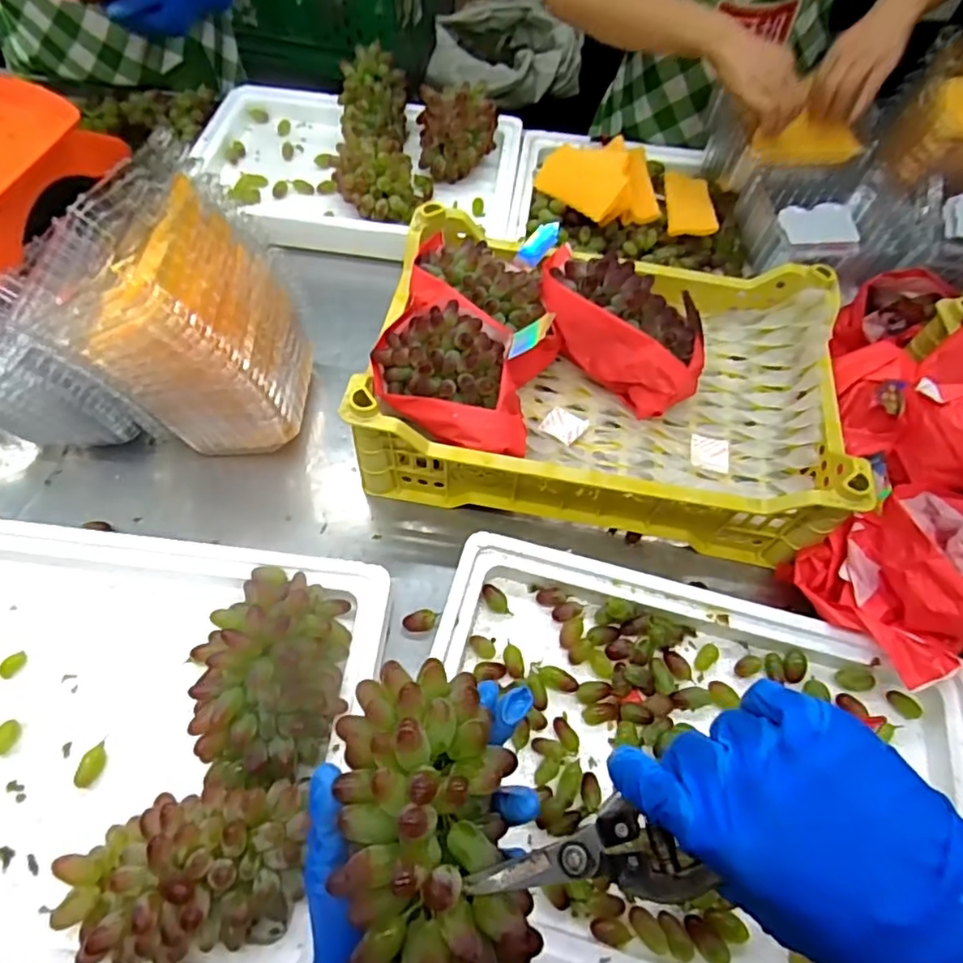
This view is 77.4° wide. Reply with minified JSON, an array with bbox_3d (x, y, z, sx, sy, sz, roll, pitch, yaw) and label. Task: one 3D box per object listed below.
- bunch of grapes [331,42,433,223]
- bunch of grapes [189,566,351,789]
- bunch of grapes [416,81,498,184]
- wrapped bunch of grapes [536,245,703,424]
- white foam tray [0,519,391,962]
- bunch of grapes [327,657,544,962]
[{"bbox_3d":[-0.142,-0.475,0.840,0.132,0.093,0.261,-3,62,-4],"label":"bunch of grapes"},{"bbox_3d":[-0.163,0.144,0.472,0.111,0.082,0.168,-6,59,-7],"label":"bunch of grapes"},{"bbox_3d":[-0.034,-0.506,0.866,0.111,0.075,0.126,2,59,-3],"label":"bunch of grapes"},{"bbox_3d":[0.145,-0.164,0.640,0.201,0.085,0.111,37,63,17],"label":"wrapped bunch of grapes"},{"bbox_3d":[-0.312,0.178,0.459,0.449,0.070,0.307,6,59,0],"label":"white foam tray"},{"bbox_3d":[-0.021,0.154,0.262,0.074,0.055,0.138,-6,63,-5],"label":"bunch of grapes"}]

